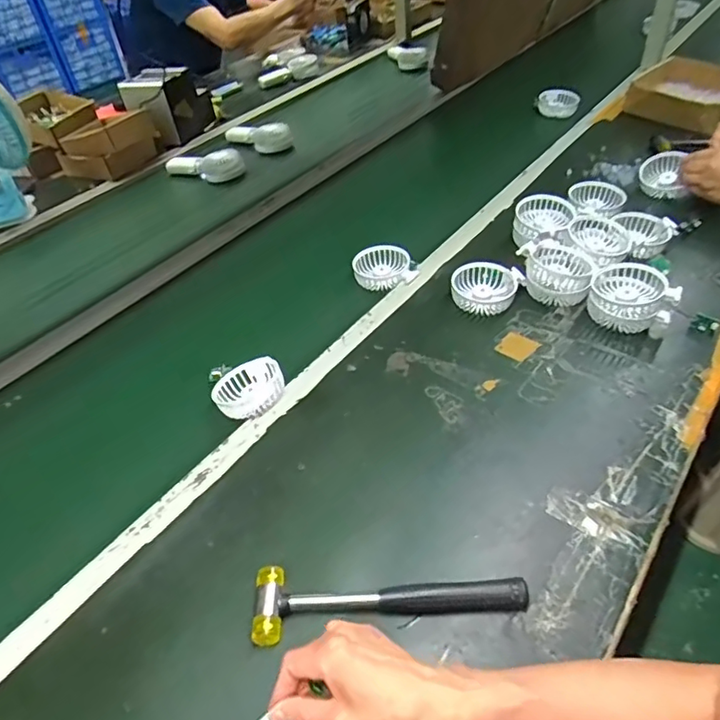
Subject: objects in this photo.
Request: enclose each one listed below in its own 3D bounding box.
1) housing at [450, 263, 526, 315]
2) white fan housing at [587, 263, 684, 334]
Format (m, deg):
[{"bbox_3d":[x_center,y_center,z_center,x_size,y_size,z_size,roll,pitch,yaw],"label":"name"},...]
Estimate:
[{"bbox_3d":[0.181,-0.100,0.785,0.099,0.035,0.086,11,47,18],"label":"housing"},{"bbox_3d":[0.365,-0.086,0.729,0.103,0.054,0.096,-3,44,3],"label":"white fan housing"}]

